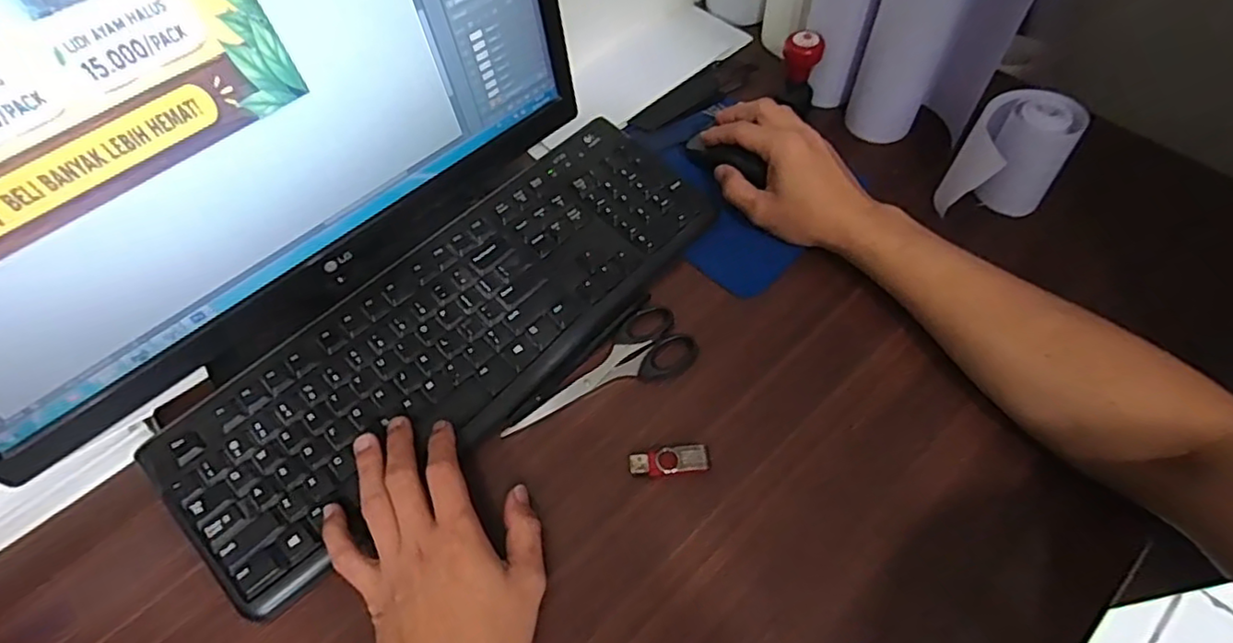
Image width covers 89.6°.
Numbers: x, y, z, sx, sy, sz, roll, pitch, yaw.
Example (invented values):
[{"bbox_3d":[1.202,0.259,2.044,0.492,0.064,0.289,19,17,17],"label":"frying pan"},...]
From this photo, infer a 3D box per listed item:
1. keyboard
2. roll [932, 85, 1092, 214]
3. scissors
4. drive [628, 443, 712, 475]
[{"bbox_3d":[-0.115,-0.001,0.475,0.440,0.025,0.149,-40,65,-20],"label":"keyboard"},{"bbox_3d":[0.312,-0.127,0.494,0.073,0.086,0.079,-1,58,2],"label":"roll"},{"bbox_3d":[-0.014,0.040,0.458,0.150,0.007,0.057,-28,61,-14],"label":"scissors"},{"bbox_3d":[0.036,0.093,0.417,0.053,0.005,0.019,-6,58,-1],"label":"drive"}]

